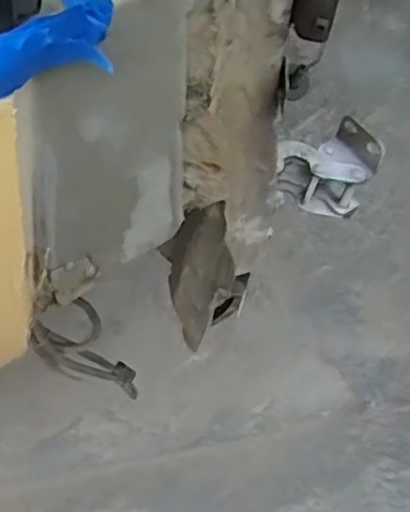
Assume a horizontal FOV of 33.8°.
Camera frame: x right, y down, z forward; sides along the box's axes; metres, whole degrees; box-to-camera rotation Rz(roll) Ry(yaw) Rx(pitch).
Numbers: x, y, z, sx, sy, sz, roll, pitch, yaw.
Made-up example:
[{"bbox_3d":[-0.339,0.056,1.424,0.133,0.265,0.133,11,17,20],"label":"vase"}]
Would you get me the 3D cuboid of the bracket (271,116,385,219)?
[{"bbox_3d":[0.120,-0.089,0.666,0.091,0.080,0.063,23,62,8],"label":"bracket"}]

